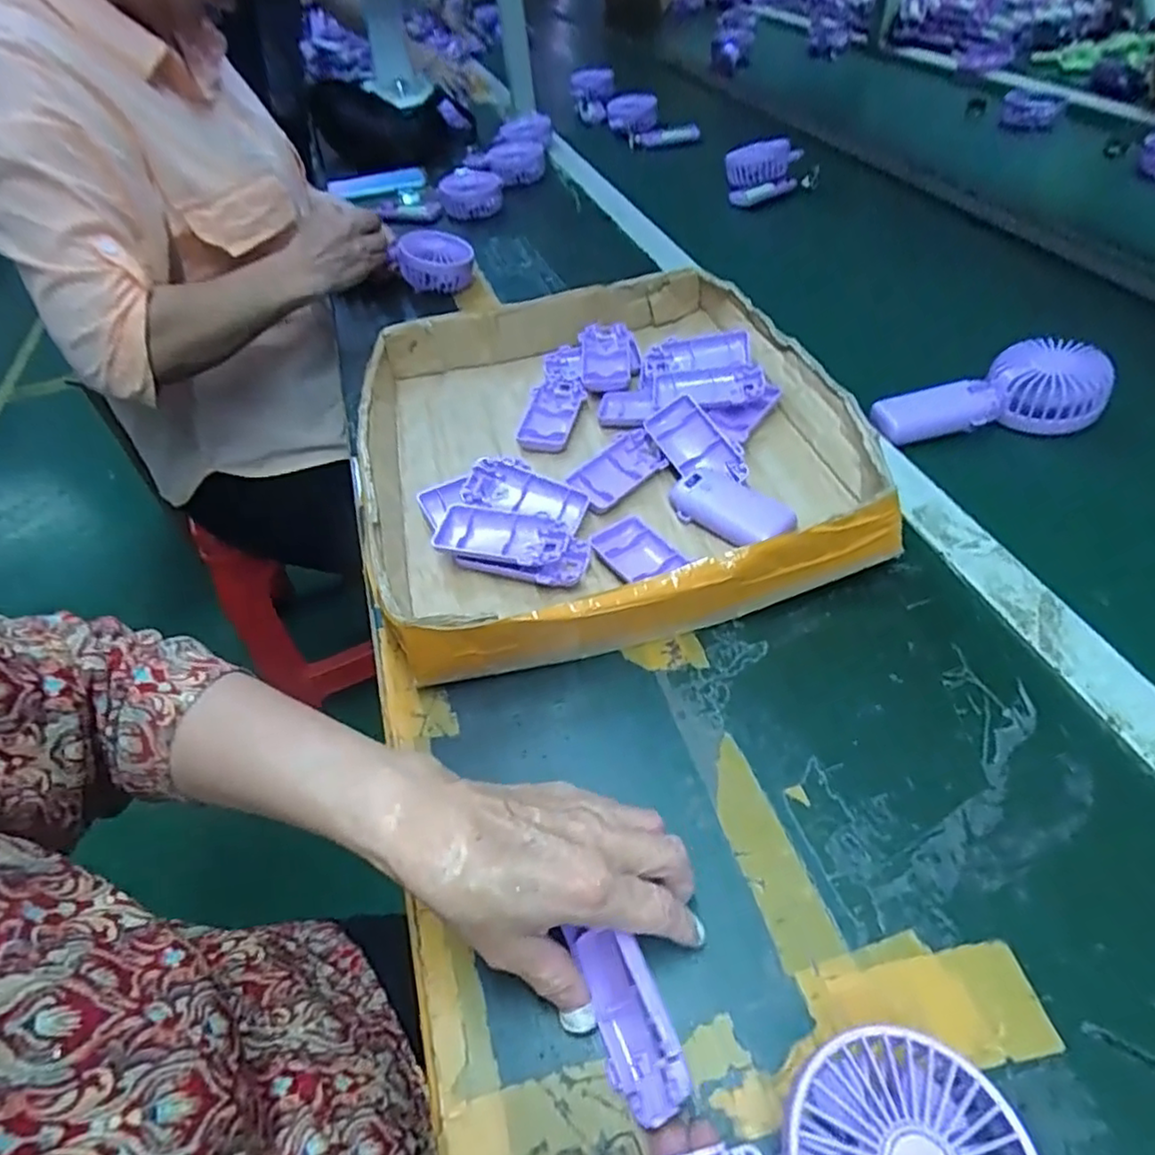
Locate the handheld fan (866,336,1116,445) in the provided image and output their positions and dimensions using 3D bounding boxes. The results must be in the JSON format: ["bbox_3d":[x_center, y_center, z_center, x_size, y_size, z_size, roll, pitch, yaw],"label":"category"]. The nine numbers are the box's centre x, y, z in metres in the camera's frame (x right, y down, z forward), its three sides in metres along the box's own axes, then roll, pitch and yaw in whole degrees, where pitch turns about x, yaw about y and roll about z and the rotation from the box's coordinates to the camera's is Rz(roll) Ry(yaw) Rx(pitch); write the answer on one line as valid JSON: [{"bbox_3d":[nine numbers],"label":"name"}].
[{"bbox_3d":[0.336,-0.156,0.557,0.167,0.052,0.071,-7,47,1],"label":"handheld fan"}]

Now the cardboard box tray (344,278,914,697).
[{"bbox_3d":[0.019,-0.124,0.554,0.371,0.065,0.408,-15,48,-6],"label":"cardboard box tray"}]

